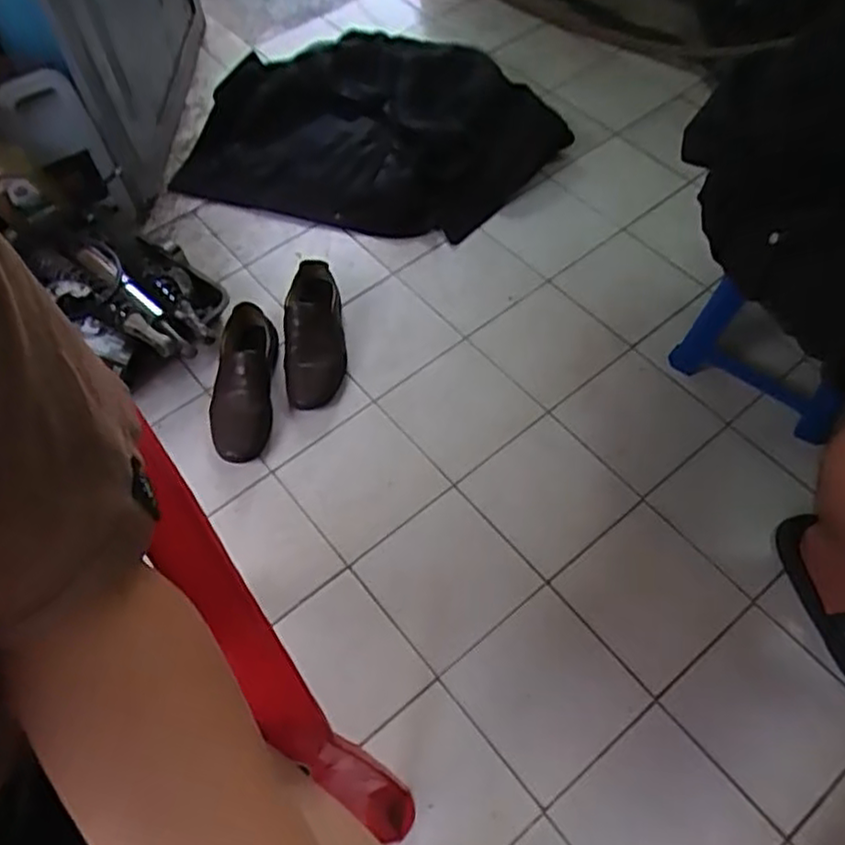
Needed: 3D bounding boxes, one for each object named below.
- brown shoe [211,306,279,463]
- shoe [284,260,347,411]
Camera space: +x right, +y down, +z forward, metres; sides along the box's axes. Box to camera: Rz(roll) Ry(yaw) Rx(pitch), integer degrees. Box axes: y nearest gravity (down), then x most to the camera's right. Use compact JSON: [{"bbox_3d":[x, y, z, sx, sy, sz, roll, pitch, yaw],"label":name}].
[{"bbox_3d":[-0.288,-0.072,1.147,0.095,0.088,0.290,-2,59,0],"label":"brown shoe"},{"bbox_3d":[-0.183,-0.161,1.200,0.098,0.095,0.281,-3,59,-1],"label":"shoe"}]

